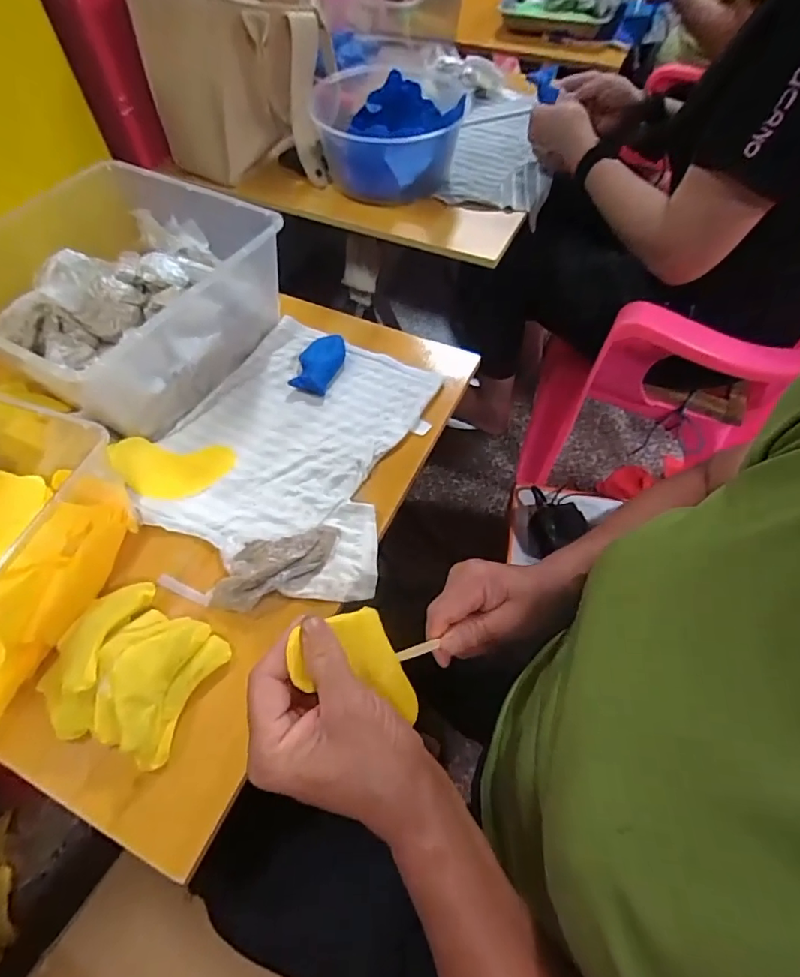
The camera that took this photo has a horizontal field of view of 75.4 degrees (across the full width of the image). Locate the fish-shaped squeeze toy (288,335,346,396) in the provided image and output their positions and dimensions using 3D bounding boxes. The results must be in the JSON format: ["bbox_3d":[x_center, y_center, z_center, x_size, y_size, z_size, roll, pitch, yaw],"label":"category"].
[{"bbox_3d":[-0.097,-0.155,0.638,0.051,0.018,0.085,14,58,10],"label":"fish-shaped squeeze toy"}]

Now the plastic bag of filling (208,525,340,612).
[{"bbox_3d":[-0.121,0.069,0.498,0.127,0.018,0.064,-23,60,-14],"label":"plastic bag of filling"}]

